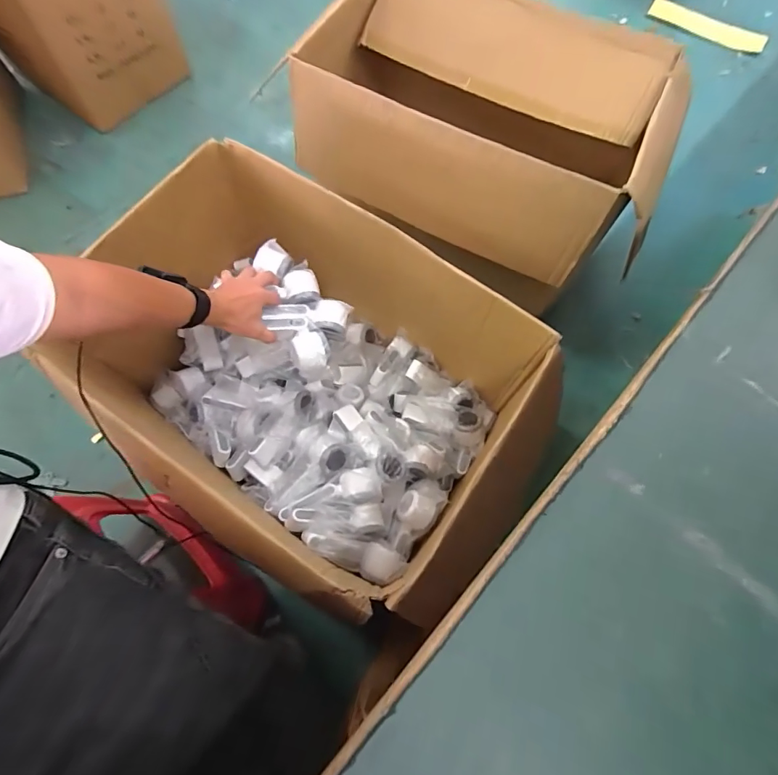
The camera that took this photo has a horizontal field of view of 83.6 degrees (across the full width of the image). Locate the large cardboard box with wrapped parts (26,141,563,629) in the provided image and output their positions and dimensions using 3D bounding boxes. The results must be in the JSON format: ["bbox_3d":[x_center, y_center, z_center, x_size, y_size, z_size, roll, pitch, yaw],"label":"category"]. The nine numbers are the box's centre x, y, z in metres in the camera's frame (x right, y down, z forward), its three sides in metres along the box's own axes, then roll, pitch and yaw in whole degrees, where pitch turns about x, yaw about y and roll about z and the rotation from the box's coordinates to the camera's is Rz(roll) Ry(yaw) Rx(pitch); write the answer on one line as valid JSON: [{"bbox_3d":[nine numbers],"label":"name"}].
[{"bbox_3d":[-0.161,-0.039,0.789,0.718,0.337,0.515,39,73,14],"label":"large cardboard box with wrapped parts"}]

